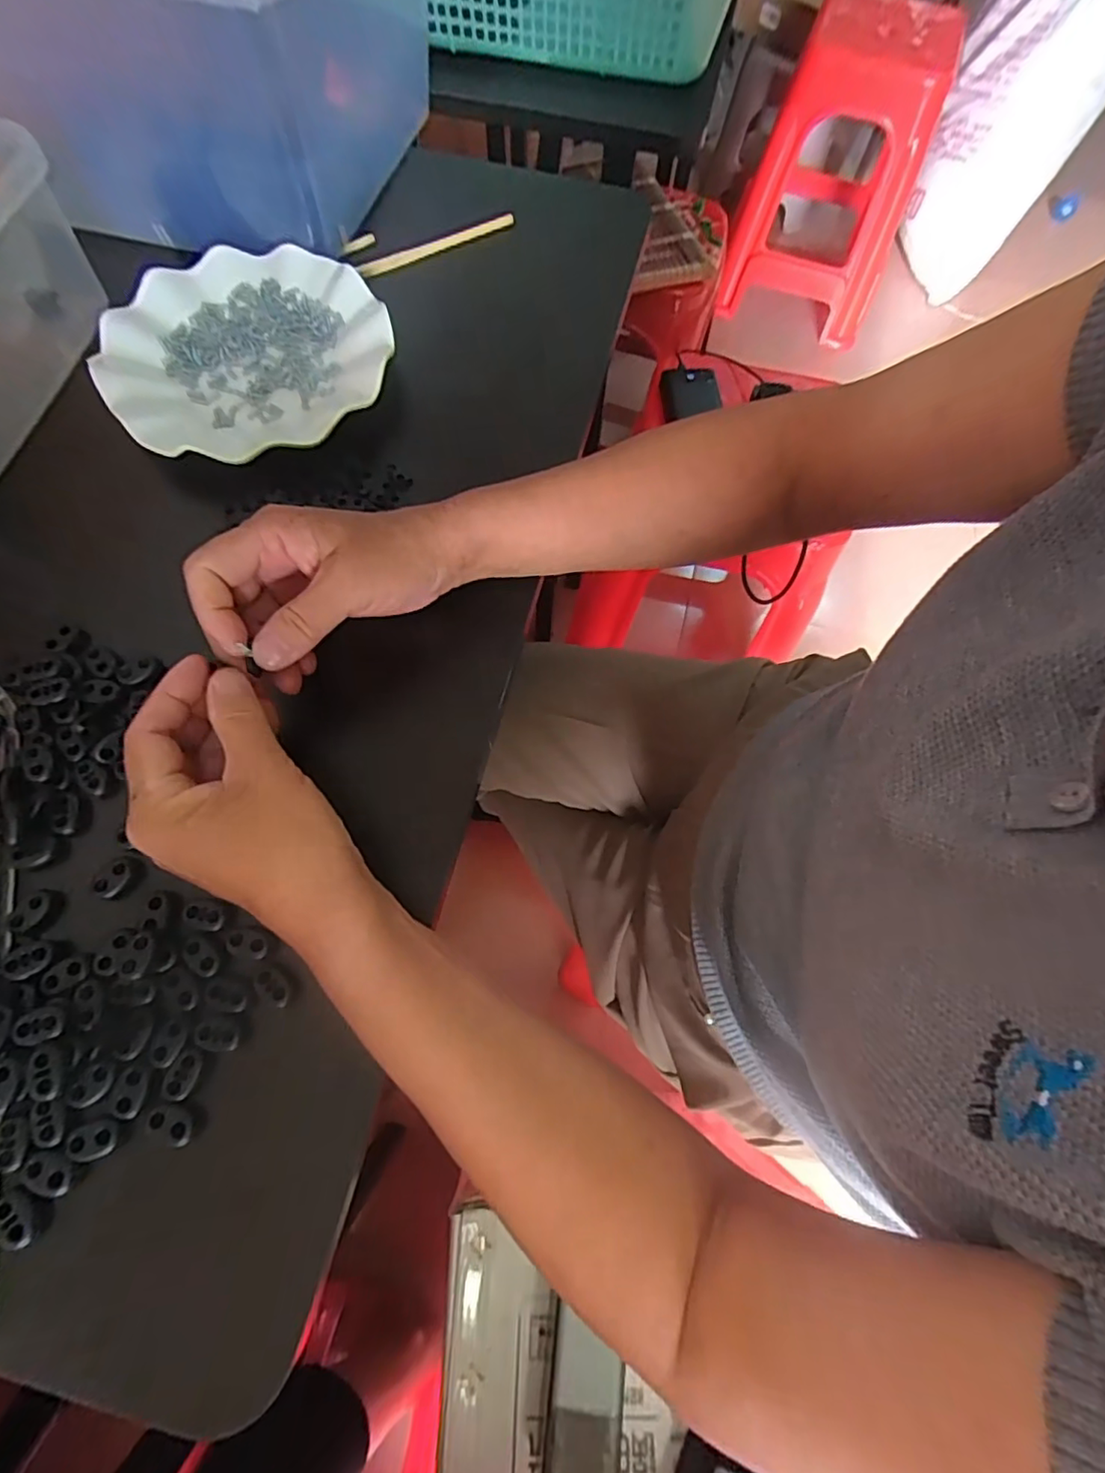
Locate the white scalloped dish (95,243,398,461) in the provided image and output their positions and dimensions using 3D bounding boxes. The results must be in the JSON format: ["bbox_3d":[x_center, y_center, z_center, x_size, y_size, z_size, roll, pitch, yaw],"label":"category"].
[{"bbox_3d":[-0.203,-0.257,0.392,0.179,0.021,0.187,1,70,-2],"label":"white scalloped dish"}]

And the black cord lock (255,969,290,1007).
[{"bbox_3d":[-0.129,0.115,0.267,0.020,0.004,0.010,37,73,10],"label":"black cord lock"}]

